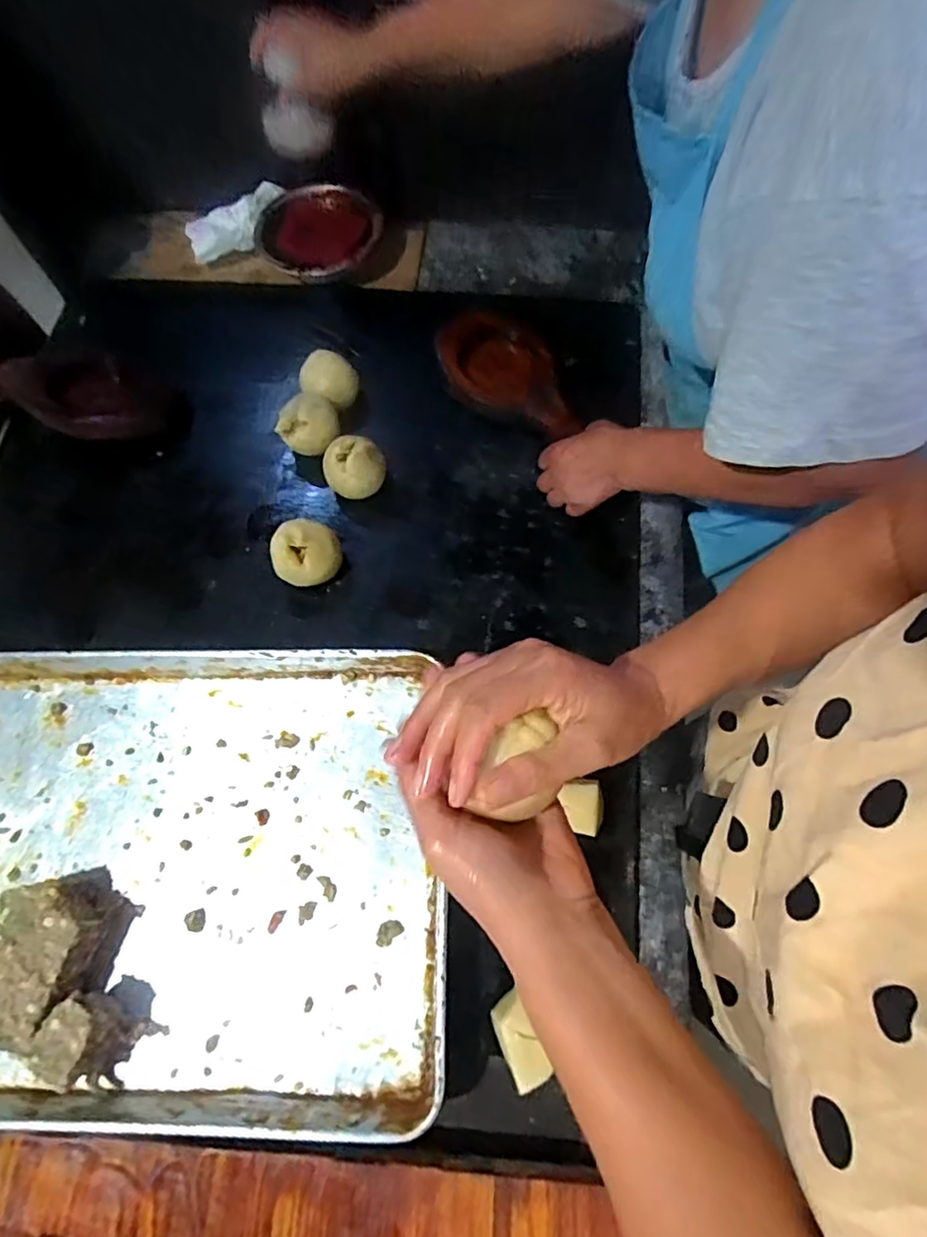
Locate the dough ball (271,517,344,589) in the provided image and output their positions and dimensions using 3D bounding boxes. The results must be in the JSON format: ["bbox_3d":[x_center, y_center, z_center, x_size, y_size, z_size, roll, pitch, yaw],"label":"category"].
[{"bbox_3d":[-0.179,-0.072,0.664,0.080,0.055,0.066,-28,70,-9],"label":"dough ball"}]

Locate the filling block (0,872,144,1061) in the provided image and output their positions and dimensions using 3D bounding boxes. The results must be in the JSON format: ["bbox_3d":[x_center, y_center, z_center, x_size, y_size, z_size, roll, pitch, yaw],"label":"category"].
[{"bbox_3d":[-0.377,0.303,0.532,0.096,0.054,0.124,17,69,9],"label":"filling block"}]

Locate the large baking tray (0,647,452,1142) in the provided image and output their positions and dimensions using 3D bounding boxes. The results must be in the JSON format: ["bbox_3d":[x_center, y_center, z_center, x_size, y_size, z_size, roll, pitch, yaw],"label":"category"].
[{"bbox_3d":[-0.318,0.233,0.564,0.600,0.053,0.401,-1,67,2],"label":"large baking tray"}]

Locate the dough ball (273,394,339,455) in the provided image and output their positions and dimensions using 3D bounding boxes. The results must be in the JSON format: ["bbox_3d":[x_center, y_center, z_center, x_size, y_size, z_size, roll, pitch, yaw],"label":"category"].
[{"bbox_3d":[-0.190,-0.232,0.727,0.076,0.061,0.070,-18,69,-6],"label":"dough ball"}]

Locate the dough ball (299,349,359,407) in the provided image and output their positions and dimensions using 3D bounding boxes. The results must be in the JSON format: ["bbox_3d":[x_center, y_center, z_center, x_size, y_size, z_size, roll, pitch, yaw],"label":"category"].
[{"bbox_3d":[-0.170,-0.298,0.739,0.073,0.046,0.058,-14,69,-4],"label":"dough ball"}]

